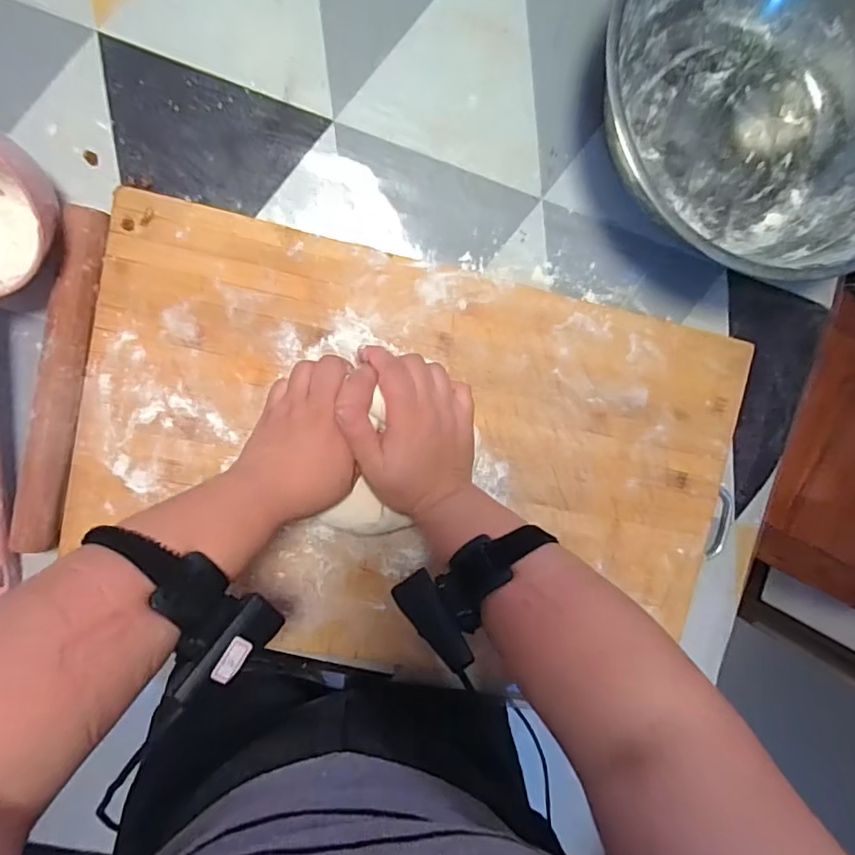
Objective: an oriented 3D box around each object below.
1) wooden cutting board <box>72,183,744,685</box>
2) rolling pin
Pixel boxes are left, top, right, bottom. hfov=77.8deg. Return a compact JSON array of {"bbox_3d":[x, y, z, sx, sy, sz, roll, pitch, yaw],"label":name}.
[{"bbox_3d":[0.000,0.040,0.458,0.554,0.027,0.344,12,91,-8],"label":"wooden cutting board"},{"bbox_3d":[-0.283,-0.034,0.406,0.031,0.023,0.261,11,92,-8],"label":"rolling pin"}]

